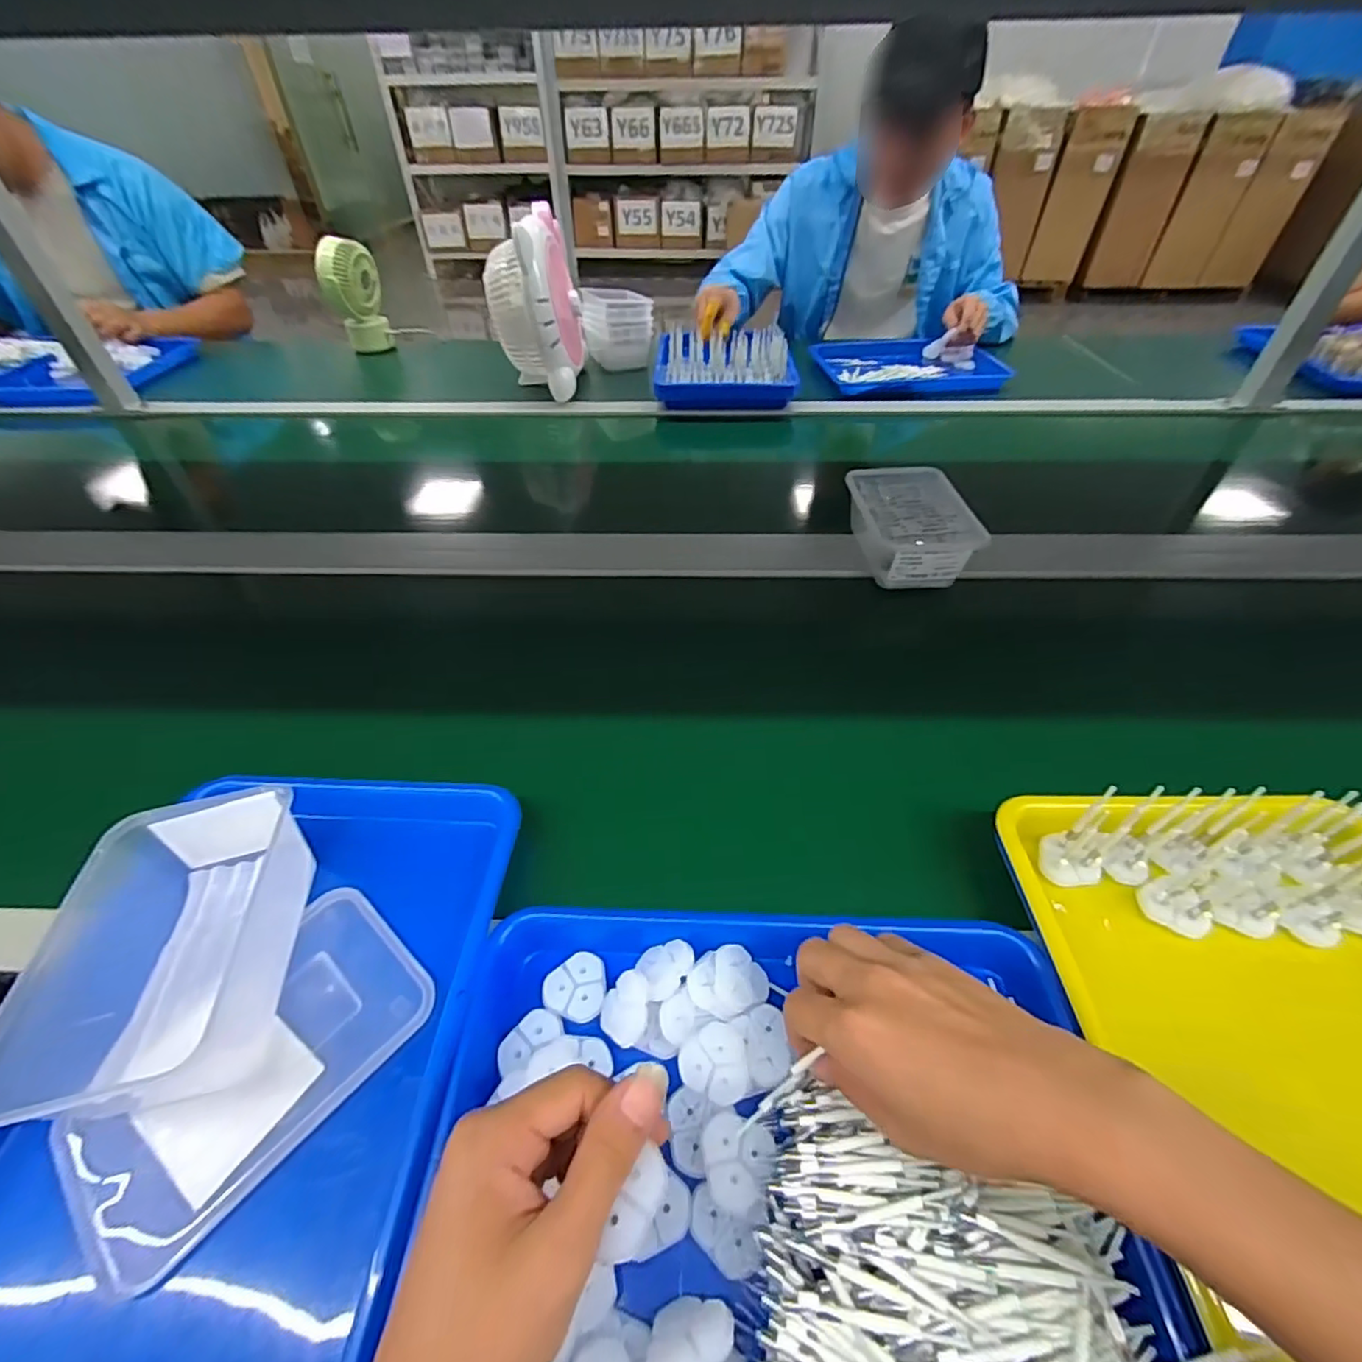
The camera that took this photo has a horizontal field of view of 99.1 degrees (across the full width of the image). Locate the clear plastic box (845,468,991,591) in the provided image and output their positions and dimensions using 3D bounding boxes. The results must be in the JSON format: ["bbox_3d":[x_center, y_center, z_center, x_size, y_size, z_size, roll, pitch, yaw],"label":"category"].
[{"bbox_3d":[0.254,-0.177,0.662,0.120,0.063,0.163,-1,45,0],"label":"clear plastic box"}]

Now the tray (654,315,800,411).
[{"bbox_3d":[0.079,-0.563,1.049,0.247,0.096,0.144,0,45,1],"label":"tray"}]

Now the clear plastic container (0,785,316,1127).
[{"bbox_3d":[-0.295,0.150,0.344,0.106,0.063,0.179,-7,46,-6],"label":"clear plastic container"}]

